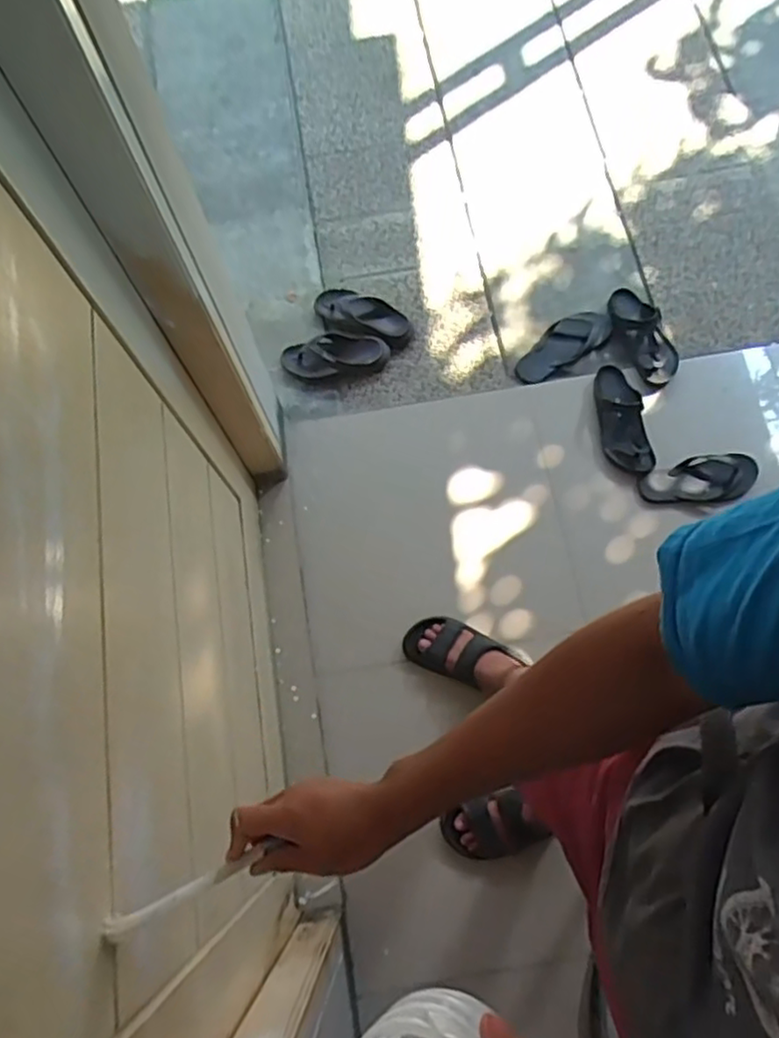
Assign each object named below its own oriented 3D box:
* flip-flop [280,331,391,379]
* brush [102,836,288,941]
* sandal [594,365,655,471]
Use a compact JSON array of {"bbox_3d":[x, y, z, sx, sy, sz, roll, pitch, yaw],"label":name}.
[{"bbox_3d":[-0.133,-0.404,1.671,0.254,0.040,0.107,-10,70,-2],"label":"flip-flop"},{"bbox_3d":[-0.161,0.301,0.559,0.147,0.022,0.017,-25,72,-6],"label":"brush"},{"bbox_3d":[0.539,-0.239,1.594,0.106,0.052,0.274,-10,70,-2],"label":"sandal"}]

